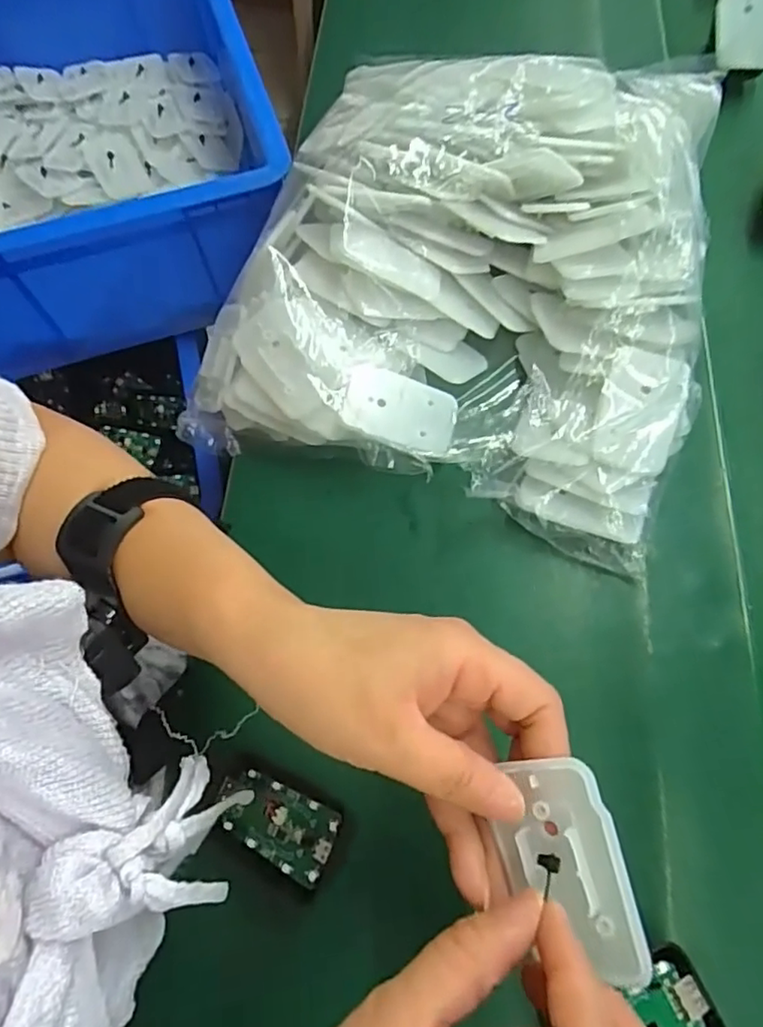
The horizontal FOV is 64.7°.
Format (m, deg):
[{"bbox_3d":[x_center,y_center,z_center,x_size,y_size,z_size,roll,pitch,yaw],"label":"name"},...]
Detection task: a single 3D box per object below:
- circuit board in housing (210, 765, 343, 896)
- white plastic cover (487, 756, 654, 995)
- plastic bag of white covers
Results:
[{"bbox_3d":[-0.050,0.145,0.281,0.066,0.004,0.036,11,68,29],"label":"circuit board in housing"},{"bbox_3d":[0.059,0.118,0.201,0.043,0.008,0.067,-20,78,32],"label":"white plastic cover"},{"bbox_3d":[0.057,-0.162,0.383,0.291,0.078,0.316,17,71,12],"label":"plastic bag of white covers"}]

